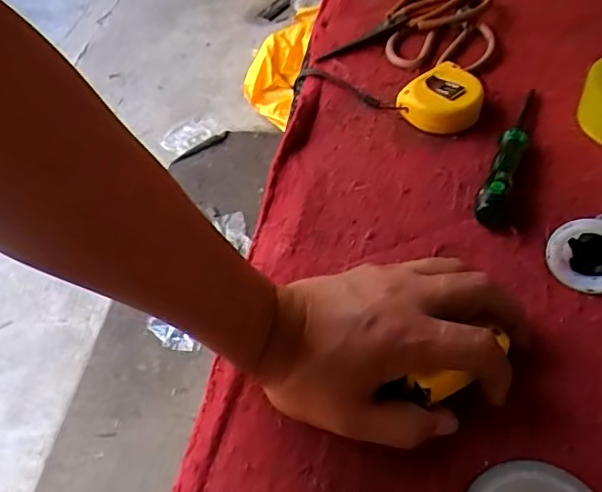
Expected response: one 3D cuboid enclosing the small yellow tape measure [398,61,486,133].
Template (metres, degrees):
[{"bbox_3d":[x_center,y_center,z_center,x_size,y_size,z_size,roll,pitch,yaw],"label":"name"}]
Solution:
[{"bbox_3d":[0.133,-0.134,0.550,0.067,0.029,0.065,-30,52,-20],"label":"small yellow tape measure"}]

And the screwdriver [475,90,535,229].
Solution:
[{"bbox_3d":[0.181,-0.087,0.505,0.020,0.028,0.180,16,52,20],"label":"screwdriver"}]

